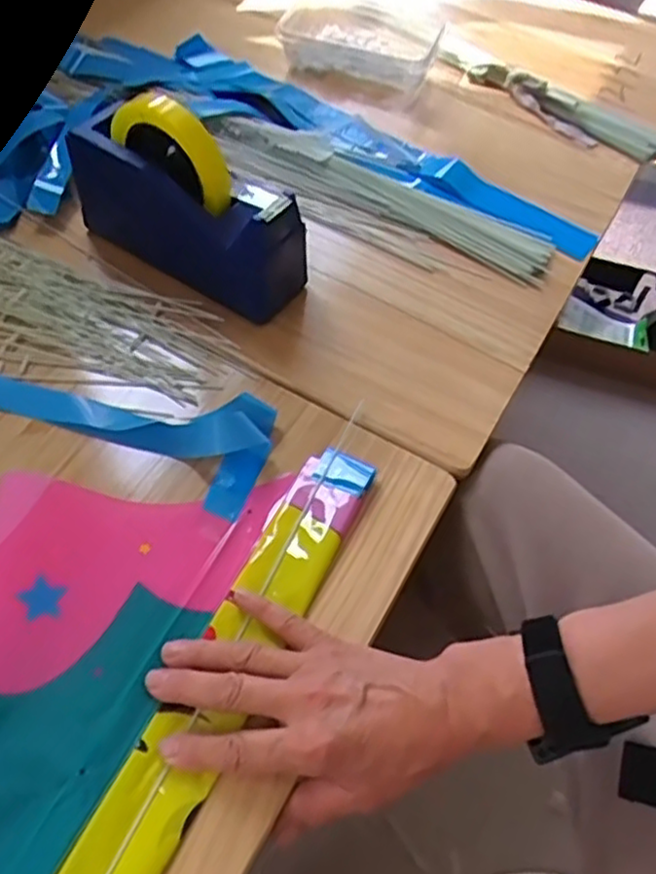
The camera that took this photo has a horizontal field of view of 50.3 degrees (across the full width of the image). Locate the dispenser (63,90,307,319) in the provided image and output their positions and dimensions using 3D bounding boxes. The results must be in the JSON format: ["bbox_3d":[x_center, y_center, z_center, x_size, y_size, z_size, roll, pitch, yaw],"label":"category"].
[{"bbox_3d":[-0.118,-0.197,0.578,0.208,0.133,0.069,30,60,14],"label":"dispenser"}]

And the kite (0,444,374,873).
[{"bbox_3d":[-0.140,0.153,0.394,0.194,0.035,0.415,20,58,8],"label":"kite"}]

